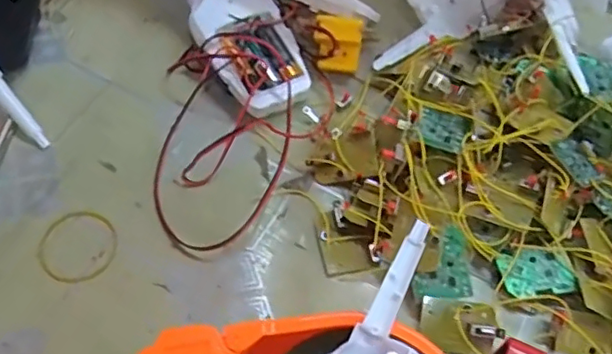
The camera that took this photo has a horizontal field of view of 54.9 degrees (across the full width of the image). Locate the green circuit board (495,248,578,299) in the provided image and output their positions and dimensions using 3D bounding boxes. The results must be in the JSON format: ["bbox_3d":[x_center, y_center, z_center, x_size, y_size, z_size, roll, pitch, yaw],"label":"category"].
[{"bbox_3d":[0.138,0.057,0.353,0.041,0.006,0.028,-5,60,0],"label":"green circuit board"}]

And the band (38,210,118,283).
[{"bbox_3d":[-0.144,0.043,0.372,0.047,0.004,0.049,0,61,0],"label":"band"}]

